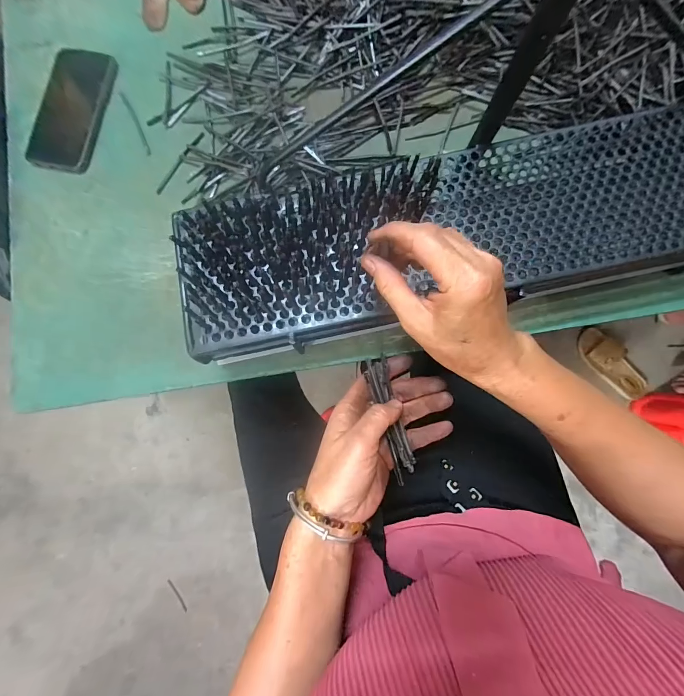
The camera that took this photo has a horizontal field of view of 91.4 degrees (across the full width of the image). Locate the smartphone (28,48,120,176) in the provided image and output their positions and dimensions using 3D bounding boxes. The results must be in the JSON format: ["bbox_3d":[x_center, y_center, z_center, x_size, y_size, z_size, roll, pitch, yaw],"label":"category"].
[{"bbox_3d":[-0.349,-0.308,0.430,0.084,0.007,0.170,10,83,4],"label":"smartphone"}]

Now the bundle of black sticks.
[{"bbox_3d":[0.042,0.060,0.286,0.021,0.008,0.106,-14,84,0],"label":"bundle of black sticks"}]

